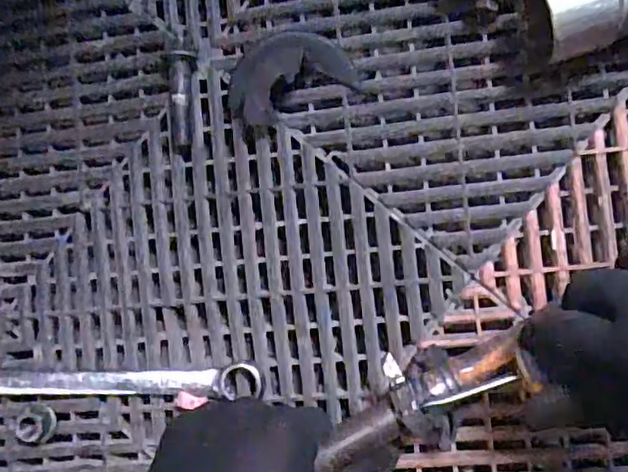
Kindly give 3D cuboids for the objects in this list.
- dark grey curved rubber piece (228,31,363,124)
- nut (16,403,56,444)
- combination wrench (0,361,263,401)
[{"bbox_3d":[-0.015,-0.090,0.358,0.071,0.020,0.042,-26,86,7],"label":"dark grey curved rubber piece"},{"bbox_3d":[-0.166,0.112,0.377,0.023,0.015,0.023,0,90,8],"label":"nut"},{"bbox_3d":[-0.136,0.088,0.380,0.210,0.012,0.030,-4,89,8],"label":"combination wrench"}]

